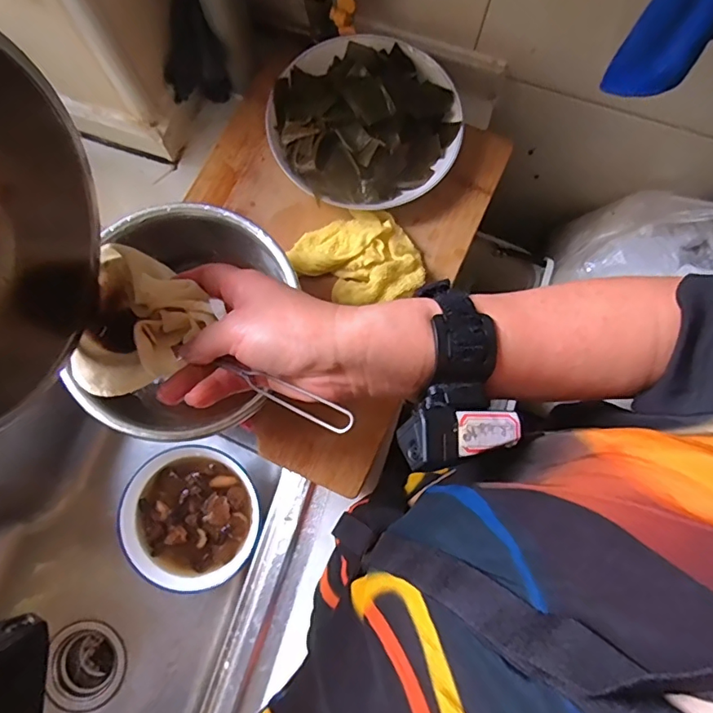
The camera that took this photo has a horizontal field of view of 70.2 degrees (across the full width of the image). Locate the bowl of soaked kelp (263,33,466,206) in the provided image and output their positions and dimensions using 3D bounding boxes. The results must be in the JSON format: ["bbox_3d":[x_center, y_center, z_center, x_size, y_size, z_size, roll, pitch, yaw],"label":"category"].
[{"bbox_3d":[0.007,-0.261,0.556,0.204,0.066,0.190,0,79,-1],"label":"bowl of soaked kelp"}]

